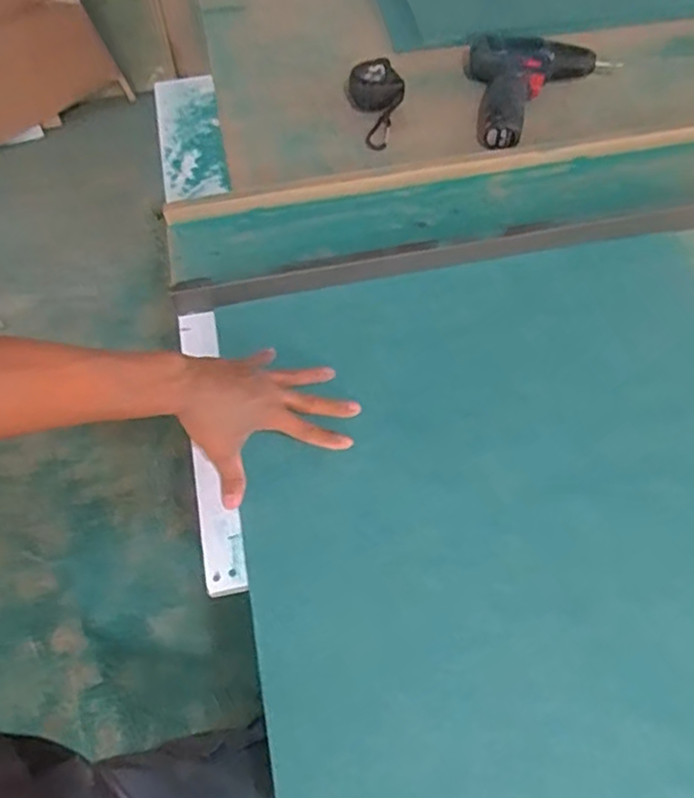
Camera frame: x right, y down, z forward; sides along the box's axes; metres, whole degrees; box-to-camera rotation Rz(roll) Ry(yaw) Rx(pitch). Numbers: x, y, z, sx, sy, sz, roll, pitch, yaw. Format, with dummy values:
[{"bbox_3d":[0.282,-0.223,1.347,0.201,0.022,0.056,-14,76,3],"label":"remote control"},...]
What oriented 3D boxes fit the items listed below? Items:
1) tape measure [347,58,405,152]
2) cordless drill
[{"bbox_3d":[0.044,-0.397,0.874,0.070,0.052,0.123,-15,62,-7],"label":"tape measure"},{"bbox_3d":[0.257,-0.398,0.870,0.202,0.062,0.182,6,62,5],"label":"cordless drill"}]

